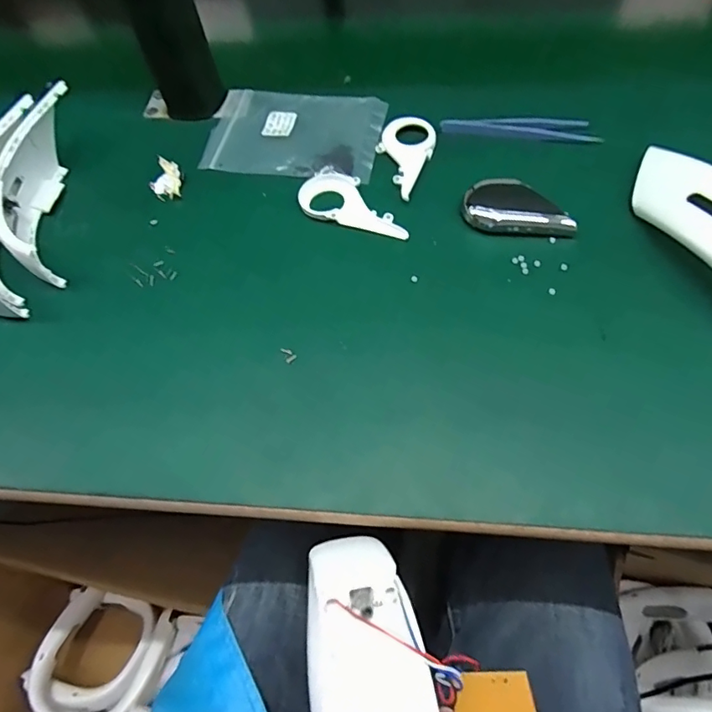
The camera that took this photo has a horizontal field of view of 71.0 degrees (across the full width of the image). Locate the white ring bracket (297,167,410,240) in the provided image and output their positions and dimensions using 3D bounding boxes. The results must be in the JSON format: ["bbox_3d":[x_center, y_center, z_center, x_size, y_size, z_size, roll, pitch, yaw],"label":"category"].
[{"bbox_3d":[0.001,-0.117,0.385,0.093,0.005,0.048,24,67,15],"label":"white ring bracket"}]

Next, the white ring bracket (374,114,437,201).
[{"bbox_3d":[0.038,-0.165,0.409,0.045,0.004,0.089,14,65,11],"label":"white ring bracket"}]

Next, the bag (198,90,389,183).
[{"bbox_3d":[-0.054,-0.197,0.439,0.151,0.008,0.101,9,64,8],"label":"bag"}]

